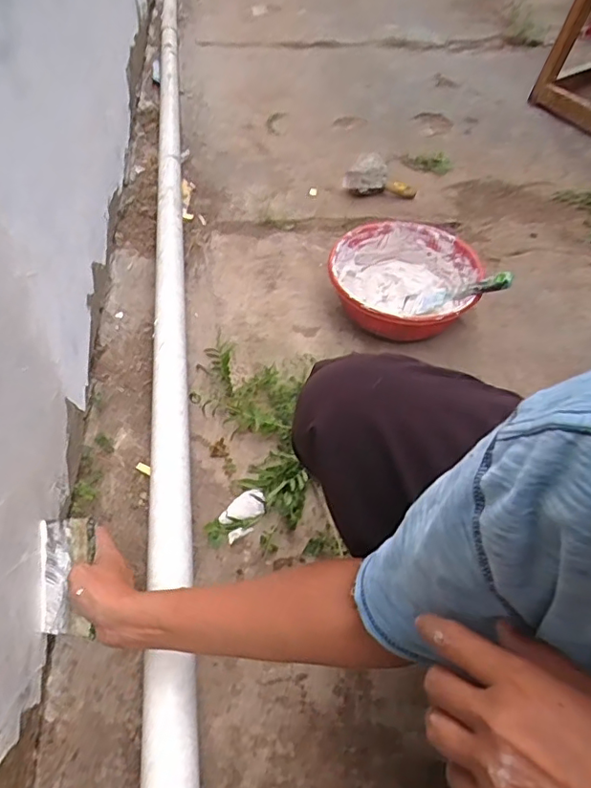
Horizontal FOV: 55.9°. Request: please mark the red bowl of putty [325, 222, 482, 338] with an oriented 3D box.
[{"bbox_3d":[0.188,-0.190,0.980,0.244,0.100,0.246,1,51,-1],"label":"red bowl of putty"}]

